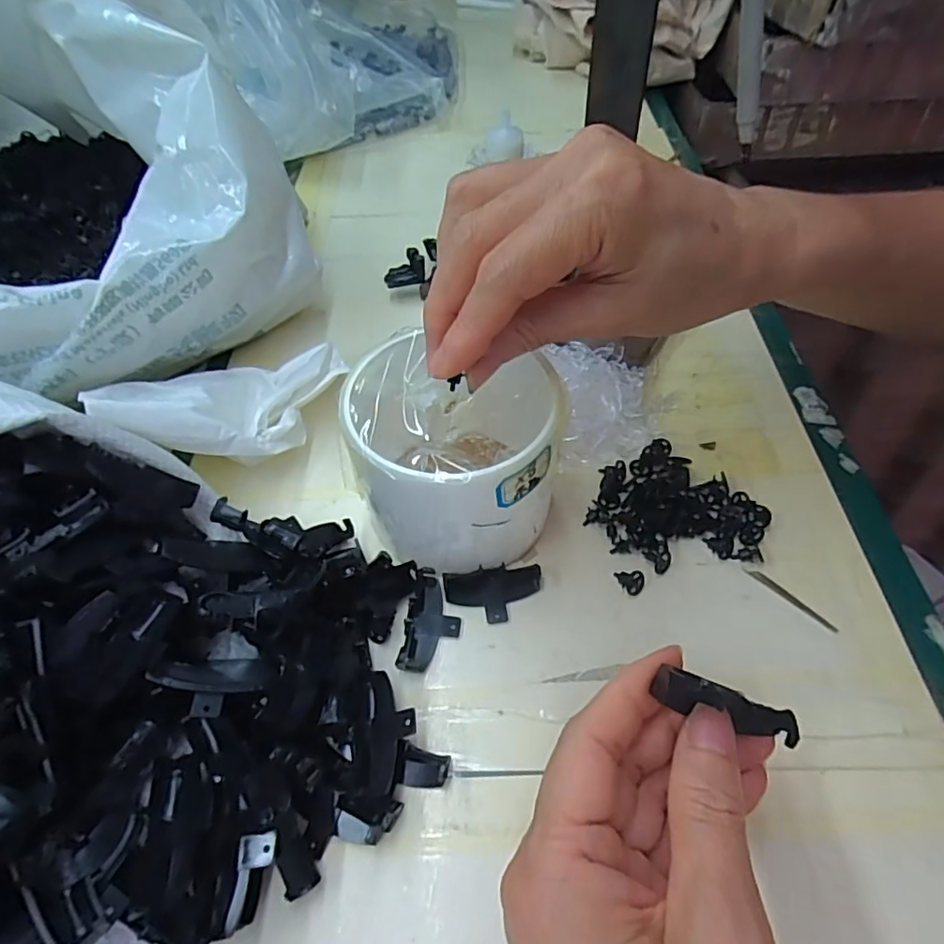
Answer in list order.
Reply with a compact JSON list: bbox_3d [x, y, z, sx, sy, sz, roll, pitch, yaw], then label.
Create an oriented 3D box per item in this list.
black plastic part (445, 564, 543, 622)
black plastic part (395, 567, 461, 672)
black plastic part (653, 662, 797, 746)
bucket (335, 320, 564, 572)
[{"bbox_3d":[0.009,0.051,0.243,0.041,0.008,0.023,-9,53,-6],"label":"black plastic part"},{"bbox_3d":[-0.016,0.060,0.234,0.021,0.011,0.044,6,53,6],"label":"black plastic part"},{"bbox_3d":[0.077,0.070,0.170,0.039,0.008,0.012,18,55,7],"label":"black plastic part"},{"bbox_3d":[-0.008,-0.002,0.243,0.086,0.072,0.091,8,53,8],"label":"bucket"}]

